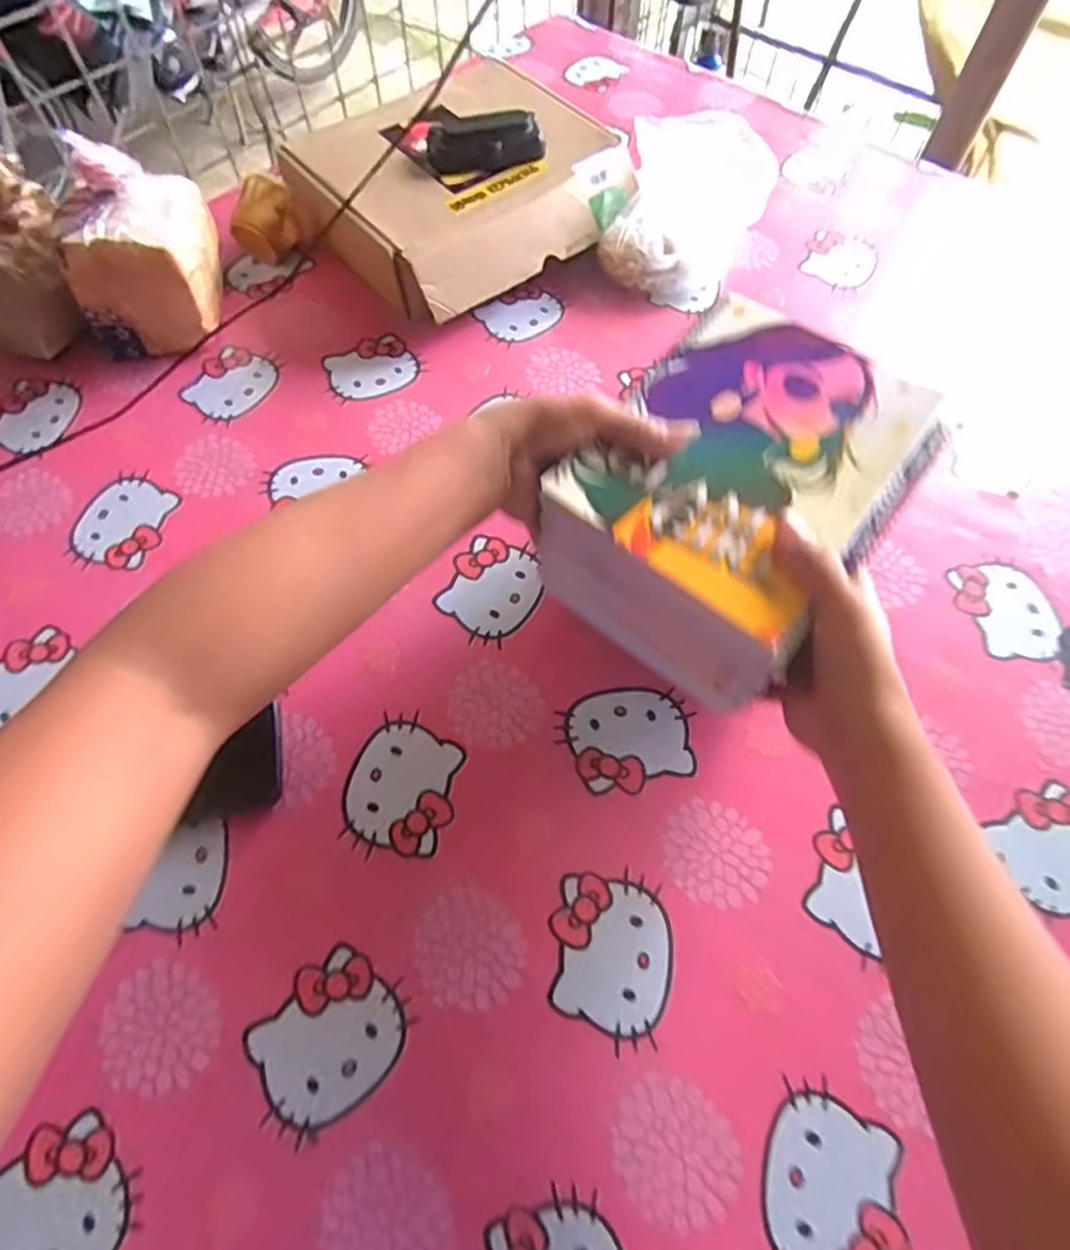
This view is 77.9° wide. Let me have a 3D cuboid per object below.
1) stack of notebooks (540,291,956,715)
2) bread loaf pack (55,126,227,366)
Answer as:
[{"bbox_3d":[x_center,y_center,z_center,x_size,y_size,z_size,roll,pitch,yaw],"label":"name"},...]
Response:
[{"bbox_3d":[0.123,-0.073,0.417,0.155,0.119,0.201,35,67,16],"label":"stack of notebooks"},{"bbox_3d":[-0.331,-0.322,0.566,0.097,0.144,0.119,3,62,1],"label":"bread loaf pack"}]

